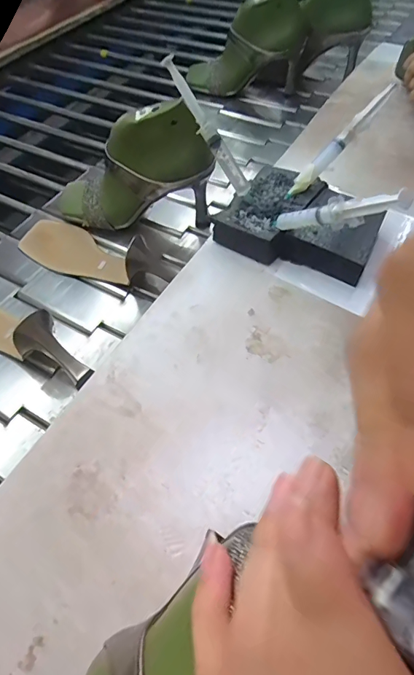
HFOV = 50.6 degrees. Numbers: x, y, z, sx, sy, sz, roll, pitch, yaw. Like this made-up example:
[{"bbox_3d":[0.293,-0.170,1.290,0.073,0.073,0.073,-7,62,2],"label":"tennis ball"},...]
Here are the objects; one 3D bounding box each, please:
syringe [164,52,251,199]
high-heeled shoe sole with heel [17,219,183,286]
[{"bbox_3d":[0.000,-0.221,0.464,0.013,0.155,0.016,-41,16,-24],"label":"syringe"},{"bbox_3d":[-0.146,-0.117,0.558,0.249,0.060,0.080,23,57,19],"label":"high-heeled shoe sole with heel"}]

